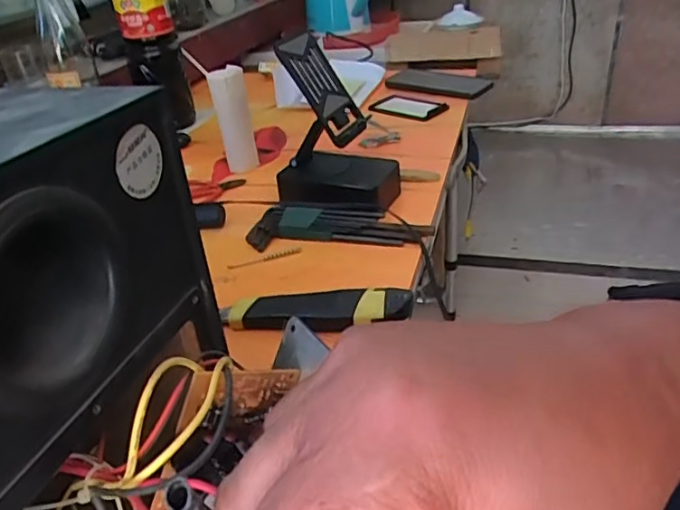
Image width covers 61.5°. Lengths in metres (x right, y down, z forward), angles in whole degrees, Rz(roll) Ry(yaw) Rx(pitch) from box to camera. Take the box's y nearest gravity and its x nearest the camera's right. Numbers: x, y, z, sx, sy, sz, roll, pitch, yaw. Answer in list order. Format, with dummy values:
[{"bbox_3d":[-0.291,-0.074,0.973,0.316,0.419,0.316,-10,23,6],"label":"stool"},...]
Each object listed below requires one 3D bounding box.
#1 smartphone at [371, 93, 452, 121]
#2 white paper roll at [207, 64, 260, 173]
[{"bbox_3d":[0.107,-0.228,0.881,0.073,0.011,0.119,-26,37,-31],"label":"smartphone"},{"bbox_3d":[-0.132,-0.169,0.718,0.044,0.121,0.043,-9,31,-7],"label":"white paper roll"}]

